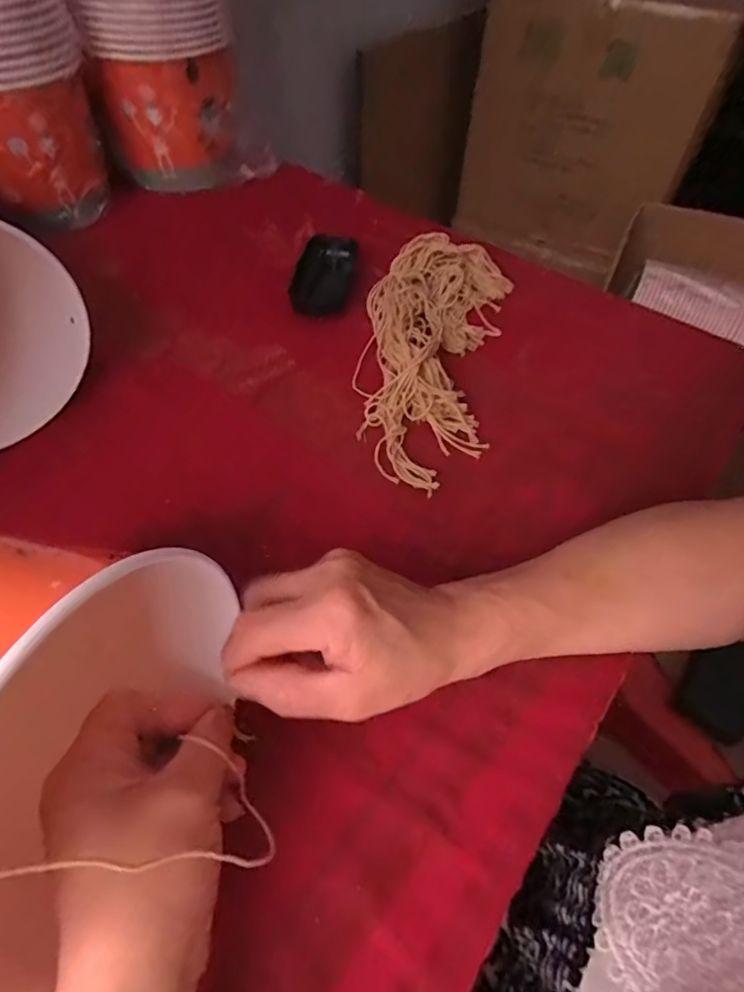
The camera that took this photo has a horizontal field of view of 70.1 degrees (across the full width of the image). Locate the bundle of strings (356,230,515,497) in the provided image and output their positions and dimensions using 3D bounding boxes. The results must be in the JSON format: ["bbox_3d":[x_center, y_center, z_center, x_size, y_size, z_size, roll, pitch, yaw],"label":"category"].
[{"bbox_3d":[0.050,-0.134,0.466,0.120,0.031,0.292,13,54,6],"label":"bundle of strings"}]

